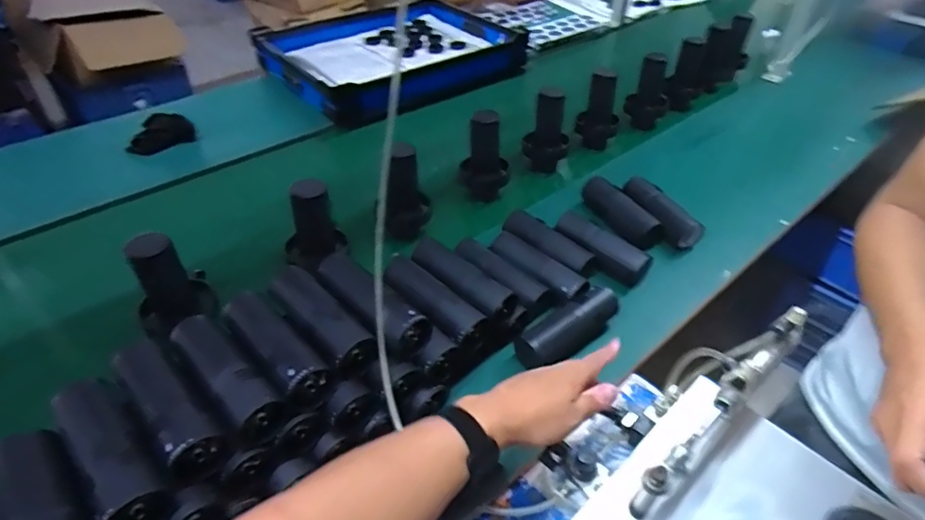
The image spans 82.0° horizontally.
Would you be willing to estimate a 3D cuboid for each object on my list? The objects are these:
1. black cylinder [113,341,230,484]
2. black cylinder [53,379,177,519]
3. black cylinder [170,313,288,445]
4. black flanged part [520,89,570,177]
[{"bbox_3d":[-0.295,0.141,0.525,0.055,0.044,0.167,-31,52,-31],"label":"black cylinder"},{"bbox_3d":[-0.316,0.173,0.479,0.054,0.053,0.147,-29,51,-30],"label":"black cylinder"},{"bbox_3d":[-0.250,0.120,0.555,0.058,0.047,0.168,-32,53,-32],"label":"black cylinder"},{"bbox_3d":[0.173,-0.270,1.077,0.090,0.169,0.091,8,43,6],"label":"black flanged part"}]

